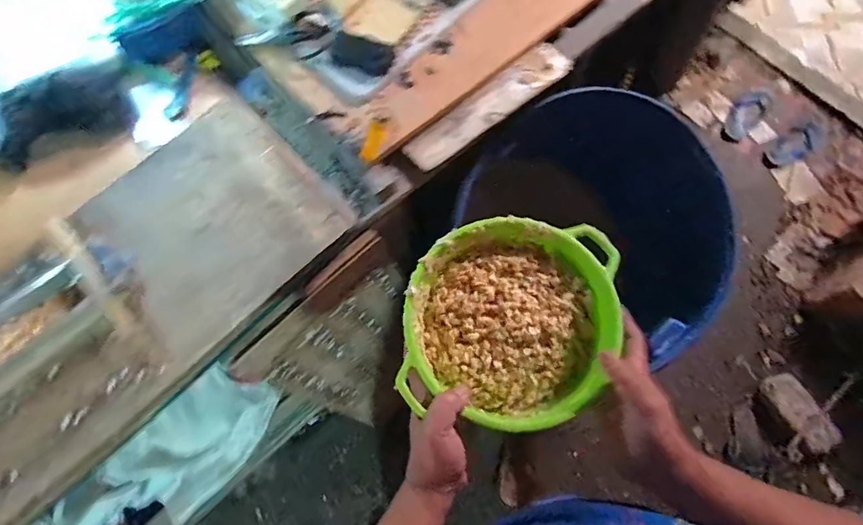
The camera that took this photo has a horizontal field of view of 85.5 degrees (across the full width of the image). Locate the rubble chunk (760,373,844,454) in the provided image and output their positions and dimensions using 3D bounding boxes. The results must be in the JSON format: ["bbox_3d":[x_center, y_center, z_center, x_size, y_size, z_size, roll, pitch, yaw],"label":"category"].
[{"bbox_3d":[1.055,0.435,1.321,0.102,0.050,0.202,-27,75,-6],"label":"rubble chunk"}]

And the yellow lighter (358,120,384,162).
[{"bbox_3d":[-0.090,-0.190,0.732,0.025,0.010,0.070,17,75,6],"label":"yellow lighter"}]

